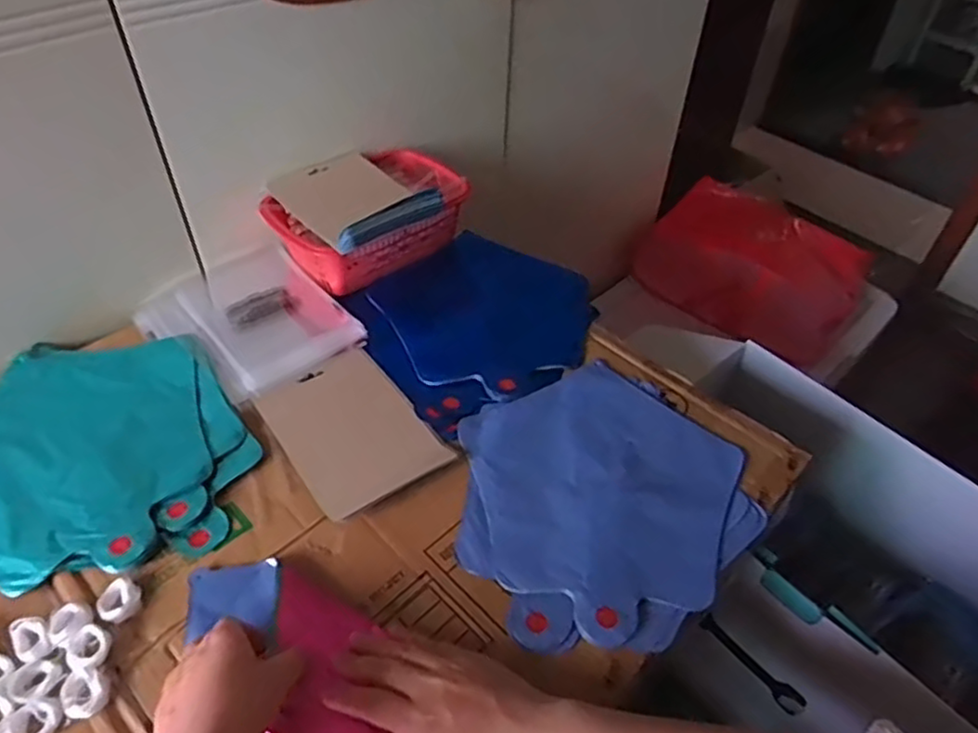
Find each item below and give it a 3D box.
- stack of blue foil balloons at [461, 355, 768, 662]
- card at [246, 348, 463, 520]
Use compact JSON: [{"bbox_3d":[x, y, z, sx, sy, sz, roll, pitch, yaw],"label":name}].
[{"bbox_3d":[0.091,0.102,0.556,0.253,0.017,0.228,-30,53,-30],"label":"stack of blue foil balloons"},{"bbox_3d":[-0.122,0.052,0.588,0.115,0.006,0.163,-26,51,-27],"label":"card"}]

